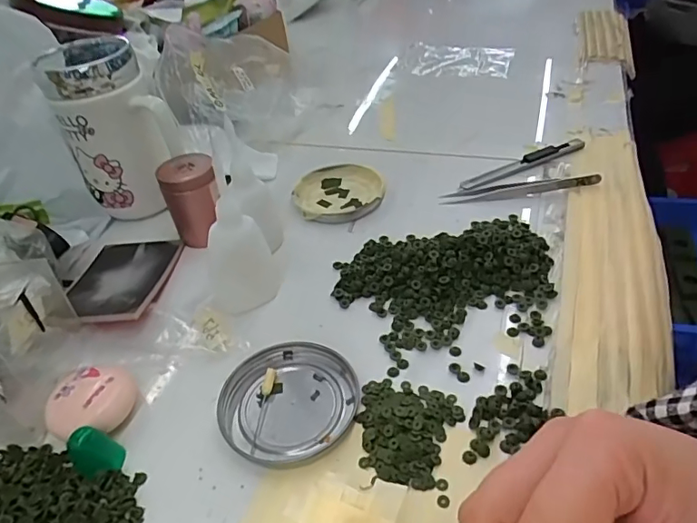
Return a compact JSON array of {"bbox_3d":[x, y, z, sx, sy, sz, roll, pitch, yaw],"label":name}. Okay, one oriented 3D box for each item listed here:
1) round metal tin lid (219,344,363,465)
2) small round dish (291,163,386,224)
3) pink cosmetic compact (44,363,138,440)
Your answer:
[{"bbox_3d":[-0.035,0.080,0.303,0.074,0.009,0.077,-4,40,3],"label":"round metal tin lid"},{"bbox_3d":[-0.010,-0.062,0.465,0.077,0.009,0.081,-4,40,3],"label":"small round dish"},{"bbox_3d":[-0.148,0.082,0.304,0.040,0.020,0.047,24,49,31],"label":"pink cosmetic compact"}]

